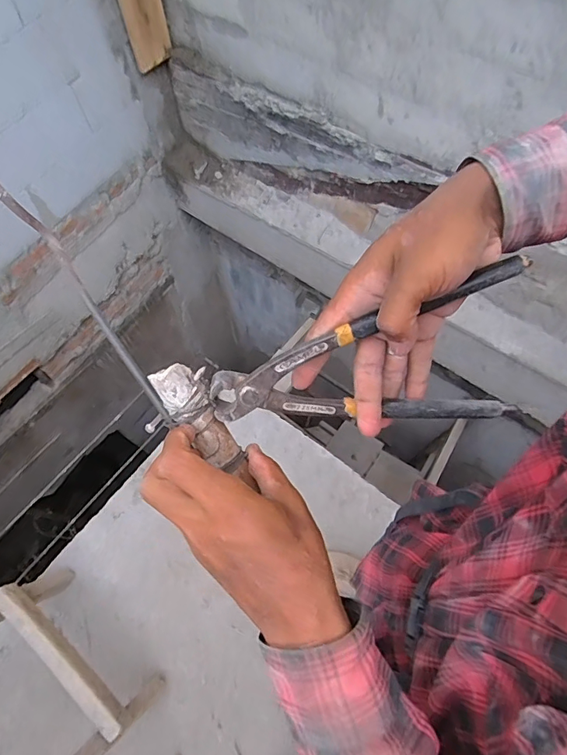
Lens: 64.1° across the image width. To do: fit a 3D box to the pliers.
[{"bbox_3d":[0.054,-0.007,0.301,0.205,0.109,0.012,-9,30,1],"label":"pliers"}]

